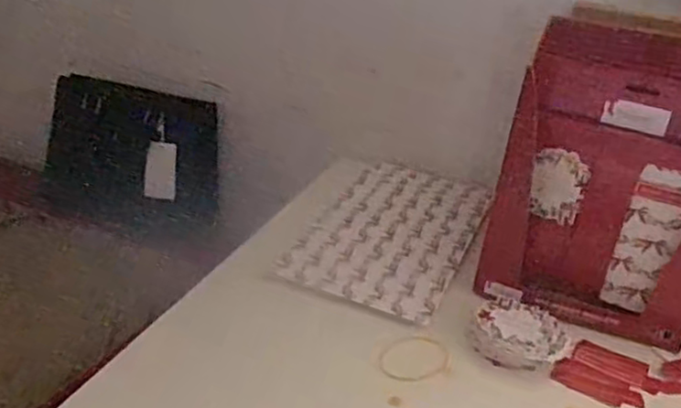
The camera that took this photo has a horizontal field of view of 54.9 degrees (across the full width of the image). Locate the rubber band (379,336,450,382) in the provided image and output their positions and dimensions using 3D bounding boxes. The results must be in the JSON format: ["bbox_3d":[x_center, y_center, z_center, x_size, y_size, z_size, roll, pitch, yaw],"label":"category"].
[{"bbox_3d":[0.065,0.137,0.580,0.066,0.004,0.050,-19,45,-31],"label":"rubber band"}]

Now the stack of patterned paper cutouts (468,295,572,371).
[{"bbox_3d":[0.163,0.121,0.604,0.087,0.027,0.072,13,28,16],"label":"stack of patterned paper cutouts"}]

